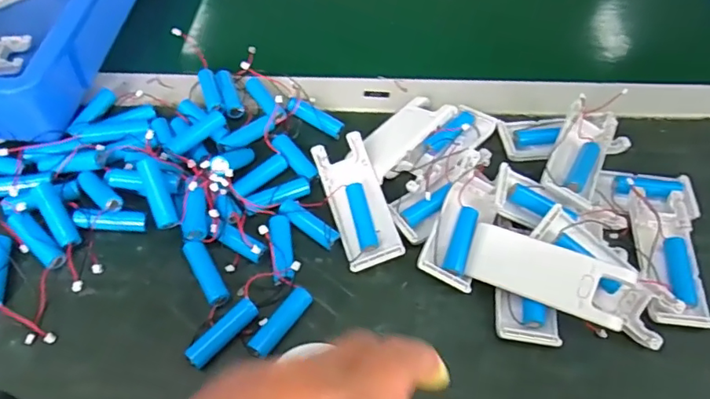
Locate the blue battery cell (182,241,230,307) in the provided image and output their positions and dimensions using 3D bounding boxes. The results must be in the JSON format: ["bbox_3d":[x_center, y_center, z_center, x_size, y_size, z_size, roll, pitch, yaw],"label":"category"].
[{"bbox_3d":[-0.101,0.050,0.358,0.015,0.012,0.047,-27,60,-20],"label":"blue battery cell"}]

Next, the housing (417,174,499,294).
[{"bbox_3d":[0.077,0.021,0.380,0.038,0.023,0.086,21,56,12],"label":"housing"}]

